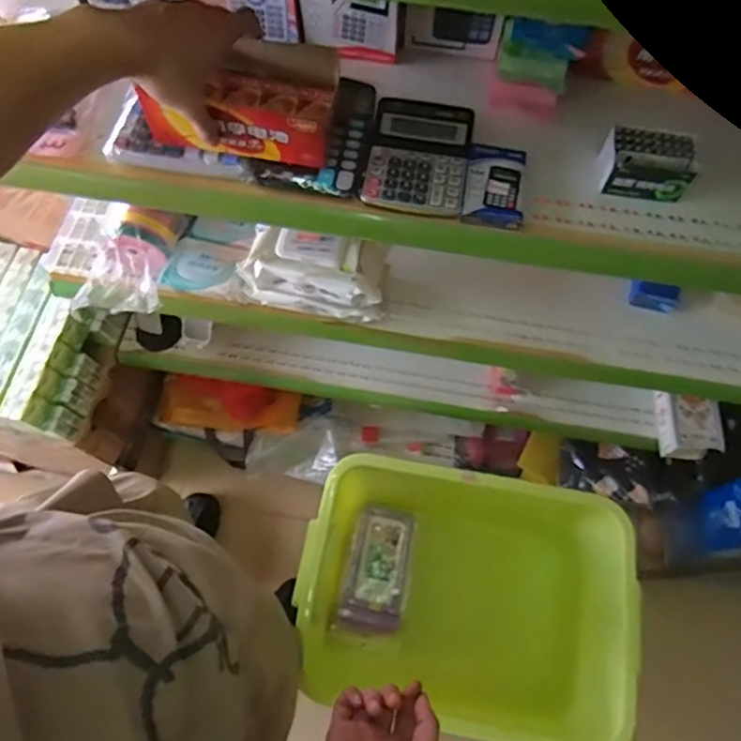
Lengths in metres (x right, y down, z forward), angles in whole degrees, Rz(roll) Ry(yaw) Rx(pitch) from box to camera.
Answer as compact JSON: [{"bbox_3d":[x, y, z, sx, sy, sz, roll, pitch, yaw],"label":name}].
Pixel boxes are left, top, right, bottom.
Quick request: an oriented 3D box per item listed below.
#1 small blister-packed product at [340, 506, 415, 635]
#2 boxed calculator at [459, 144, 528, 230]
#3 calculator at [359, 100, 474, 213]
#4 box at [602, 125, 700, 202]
[{"bbox_3d":[0.019,0.389,1.125,0.118,0.038,0.233,14,68,5],"label":"small blister-packed product"},{"bbox_3d":[0.139,-0.209,0.634,0.066,0.012,0.104,8,67,3],"label":"boxed calculator"},{"bbox_3d":[0.055,-0.245,0.642,0.111,0.018,0.139,9,68,3],"label":"calculator"},{"bbox_3d":[0.307,-0.231,0.632,0.090,0.042,0.065,9,68,3],"label":"box"}]

